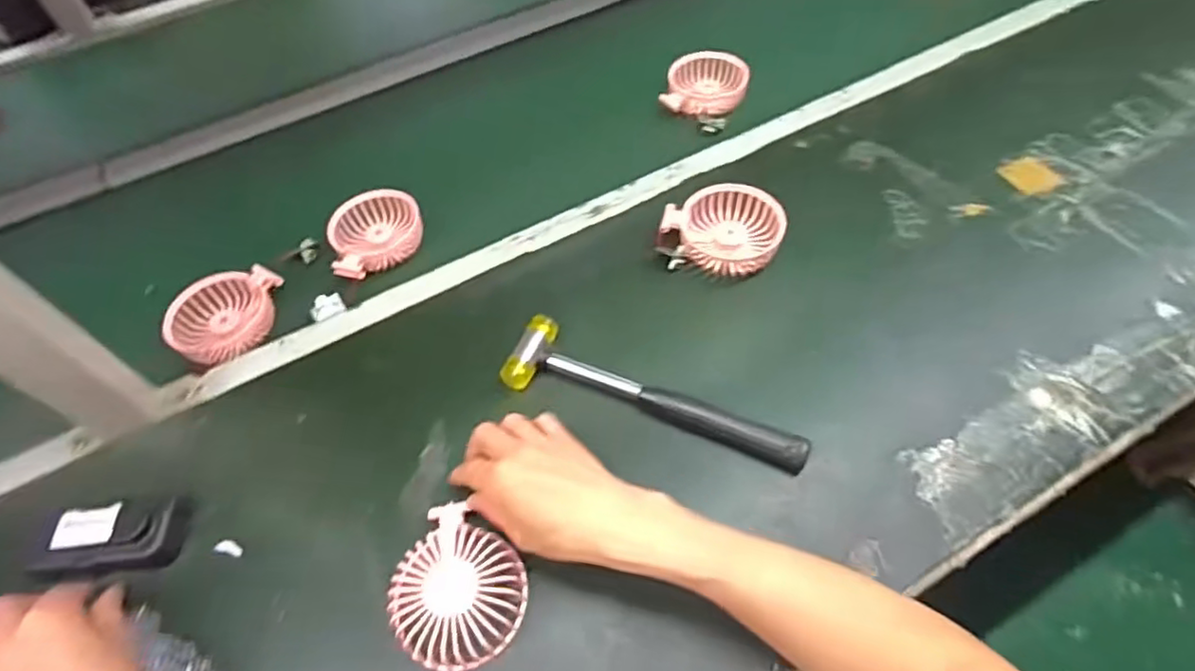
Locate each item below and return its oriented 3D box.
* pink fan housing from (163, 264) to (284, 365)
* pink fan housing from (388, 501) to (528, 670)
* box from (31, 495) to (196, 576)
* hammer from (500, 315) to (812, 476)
[{"bbox_3d":[-0.350,-0.017,0.596,0.091,0.030,0.102,-6,56,0],"label":"pink fan housing"},{"bbox_3d":[-0.092,0.166,0.416,0.083,0.028,0.089,22,60,18],"label":"pink fan housing"},{"bbox_3d":[-0.352,0.144,0.457,0.098,0.035,0.055,-5,56,1],"label":"box"},{"bbox_3d":[0.046,0.043,0.498,0.235,0.031,0.061,14,58,14],"label":"hammer"}]

